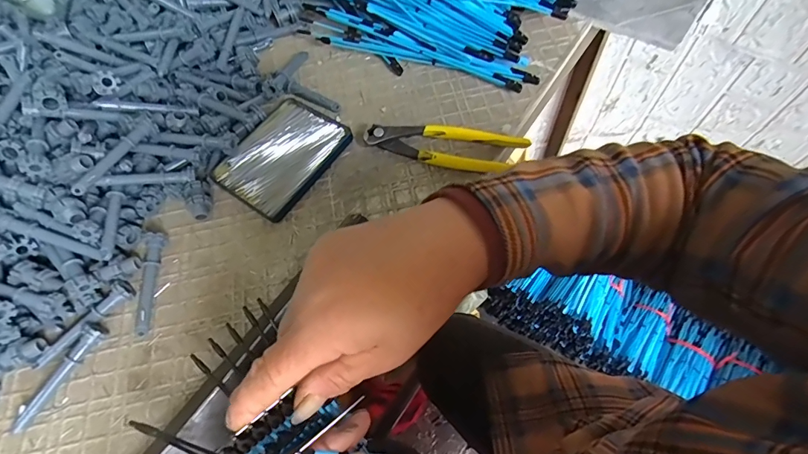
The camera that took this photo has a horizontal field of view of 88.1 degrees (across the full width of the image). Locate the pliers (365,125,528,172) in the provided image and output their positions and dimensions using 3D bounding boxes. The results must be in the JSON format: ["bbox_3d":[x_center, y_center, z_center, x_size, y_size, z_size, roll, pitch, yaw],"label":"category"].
[{"bbox_3d":[0.040,-0.081,0.427,0.162,0.018,0.042,9,64,8],"label":"pliers"}]

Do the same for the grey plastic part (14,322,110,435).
[{"bbox_3d":[-0.288,0.125,0.348,0.020,0.019,0.094,25,67,15],"label":"grey plastic part"}]

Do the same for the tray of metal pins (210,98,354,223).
[{"bbox_3d":[-0.130,-0.077,0.445,0.101,0.008,0.128,32,69,18],"label":"tray of metal pins"}]

